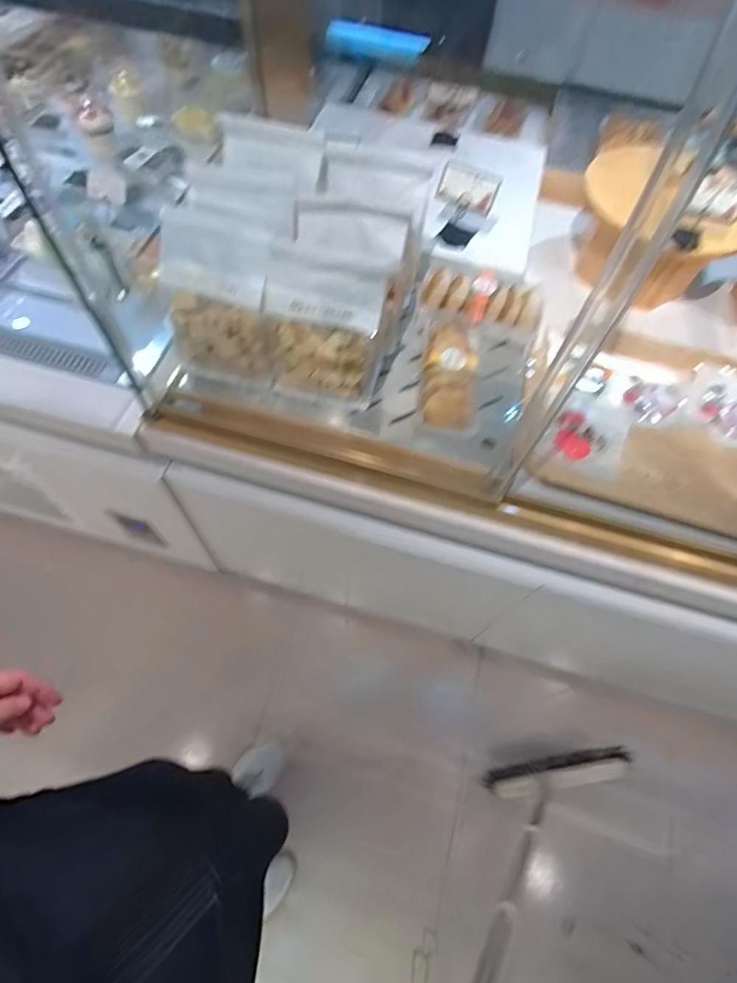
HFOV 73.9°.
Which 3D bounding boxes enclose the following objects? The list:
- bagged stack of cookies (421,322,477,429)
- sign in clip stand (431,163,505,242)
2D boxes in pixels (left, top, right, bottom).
[{"bbox_3d":[0.115,-0.165,0.692,0.082,0.064,0.170,11,63,3],"label":"bagged stack of cookies"},{"bbox_3d":[0.153,-0.461,0.749,0.089,0.052,0.007,22,40,6],"label":"sign in clip stand"}]

